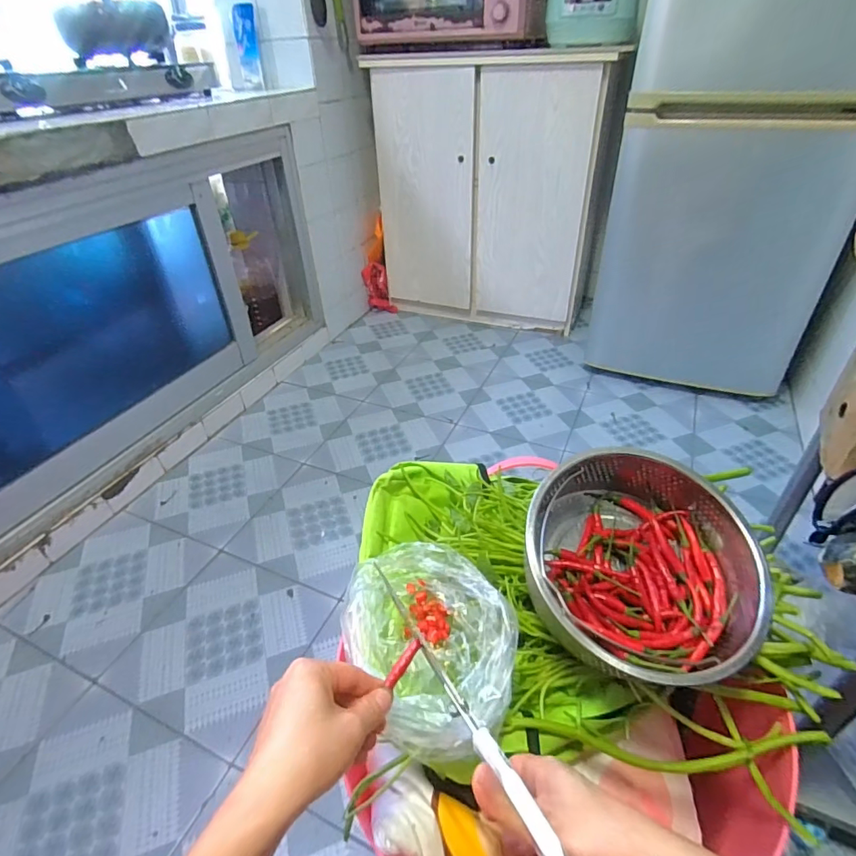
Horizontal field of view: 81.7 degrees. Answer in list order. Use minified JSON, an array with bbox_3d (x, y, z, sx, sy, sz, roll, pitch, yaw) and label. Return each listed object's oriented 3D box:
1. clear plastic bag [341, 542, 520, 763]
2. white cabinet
[{"bbox_3d":[0.001,0.181,0.426,0.126,0.064,0.166,-25,43,-27],"label":"clear plastic bag"},{"bbox_3d":[0.227,-0.814,1.747,0.740,0.812,0.381,12,40,18],"label":"white cabinet"}]

